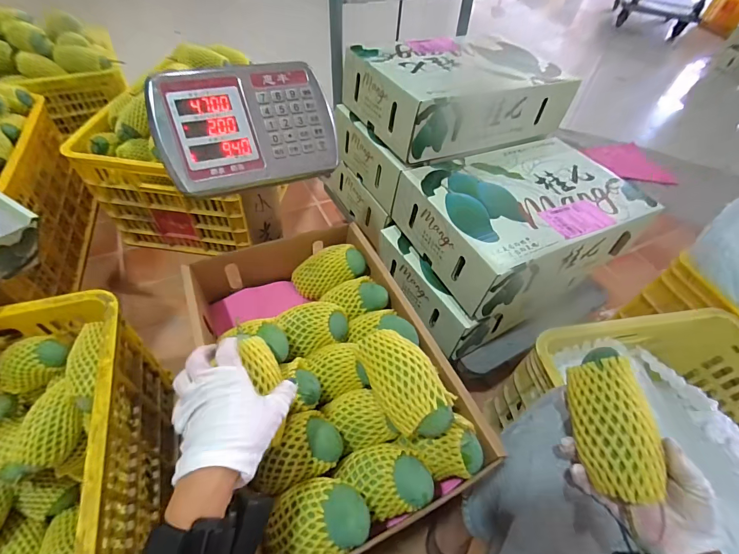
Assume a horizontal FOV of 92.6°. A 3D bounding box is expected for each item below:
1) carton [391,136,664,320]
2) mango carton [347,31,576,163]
[{"bbox_3d":[0.310,-0.129,0.723,0.431,0.125,0.291,-20,56,-20],"label":"carton"},{"bbox_3d":[0.196,-0.411,0.790,0.419,0.137,0.287,-18,55,-19],"label":"mango carton"}]

